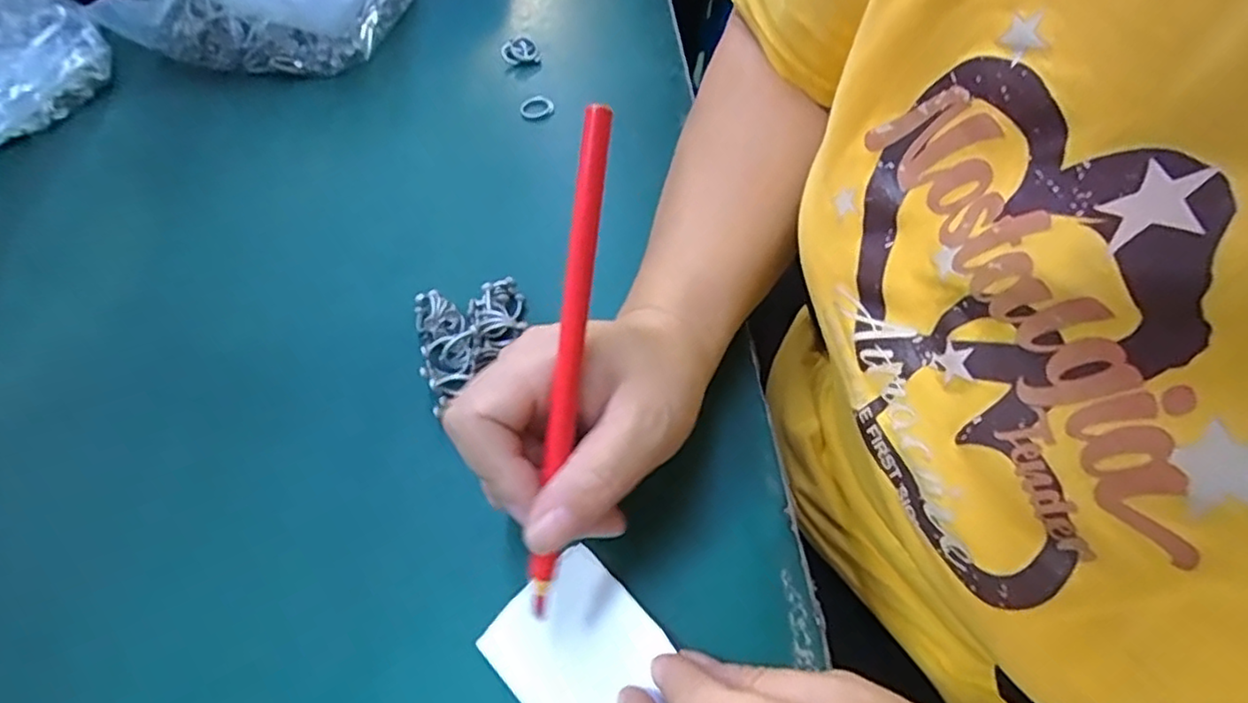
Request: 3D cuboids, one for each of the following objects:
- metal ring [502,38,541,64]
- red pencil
[{"bbox_3d":[-0.072,-0.209,0.455,0.025,0.015,0.006,-9,14,-11],"label":"metal ring"},{"bbox_3d":[-0.018,0.006,0.213,0.010,0.005,0.164,9,97,11],"label":"red pencil"}]

